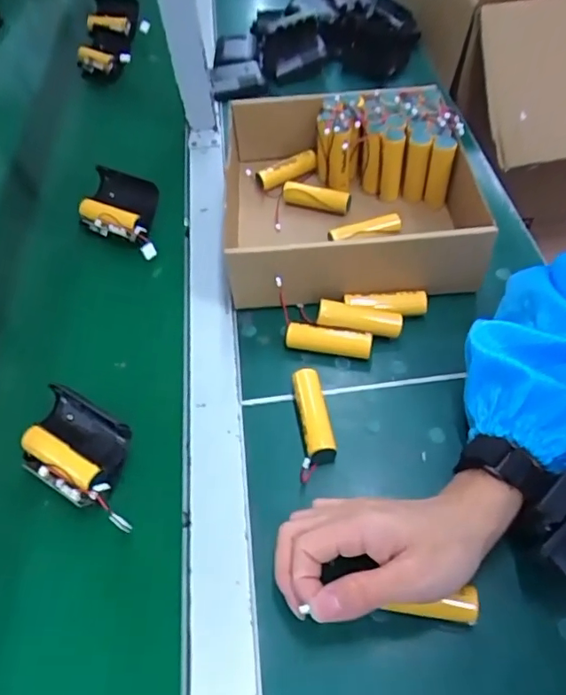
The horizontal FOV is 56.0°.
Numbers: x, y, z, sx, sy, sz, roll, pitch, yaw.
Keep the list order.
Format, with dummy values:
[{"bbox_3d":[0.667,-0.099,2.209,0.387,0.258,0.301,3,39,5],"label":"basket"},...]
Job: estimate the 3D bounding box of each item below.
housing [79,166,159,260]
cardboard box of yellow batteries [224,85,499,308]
[{"bbox_3d":[-0.166,-0.145,0.560,0.122,0.047,0.066,24,57,22],"label":"housing"},{"bbox_3d":[0.063,-0.158,0.530,0.219,0.089,0.241,-5,51,1],"label":"cardboard box of yellow batteries"}]

